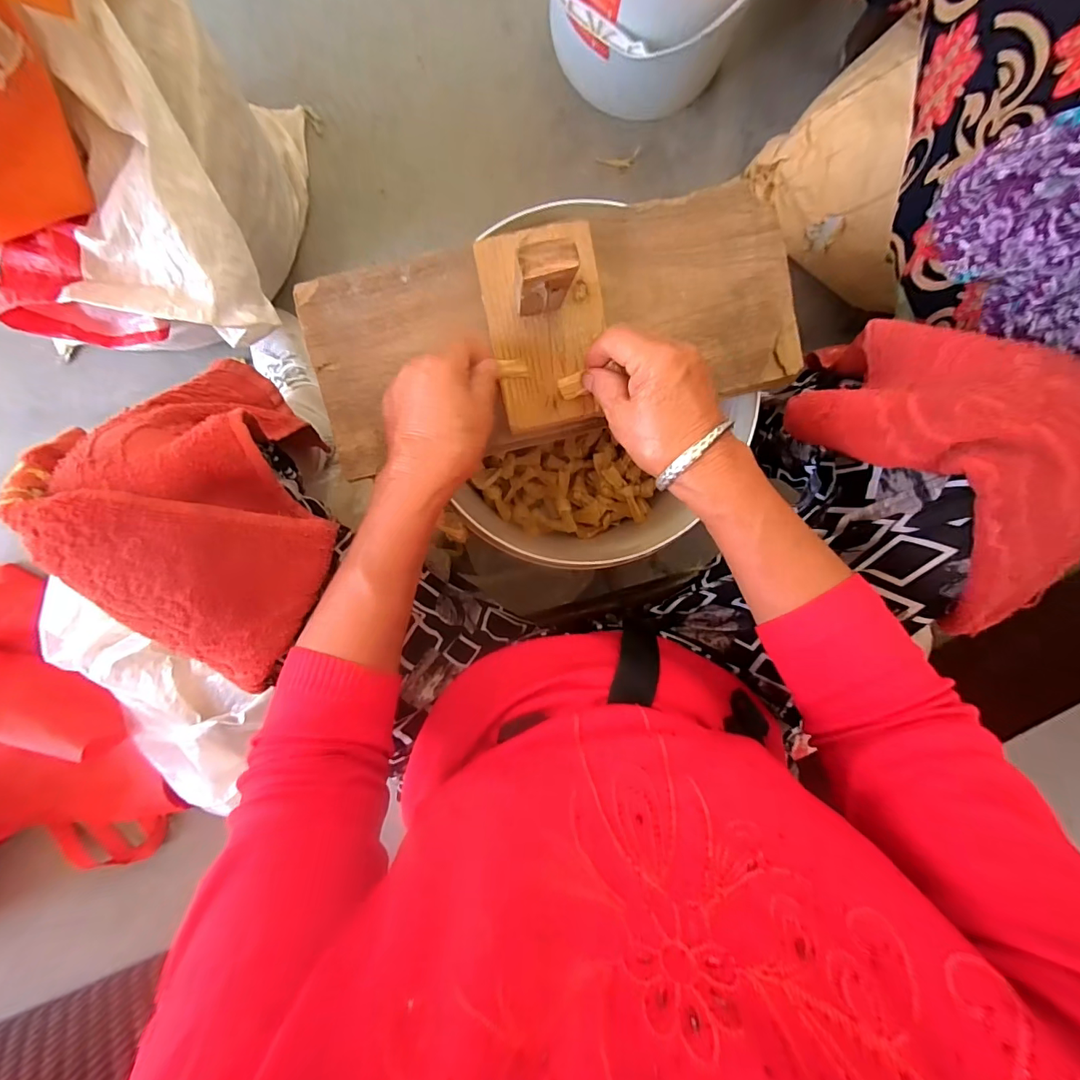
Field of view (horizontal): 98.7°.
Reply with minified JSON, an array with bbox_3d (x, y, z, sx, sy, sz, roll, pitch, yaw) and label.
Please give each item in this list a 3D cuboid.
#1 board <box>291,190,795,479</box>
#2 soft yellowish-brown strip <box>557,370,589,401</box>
[{"bbox_3d":[0.011,-0.168,0.368,0.383,0.030,0.155,-13,96,0],"label":"board"},{"bbox_3d":[0.025,-0.117,0.354,0.019,0.010,0.016,-18,96,0],"label":"soft yellowish-brown strip"}]

